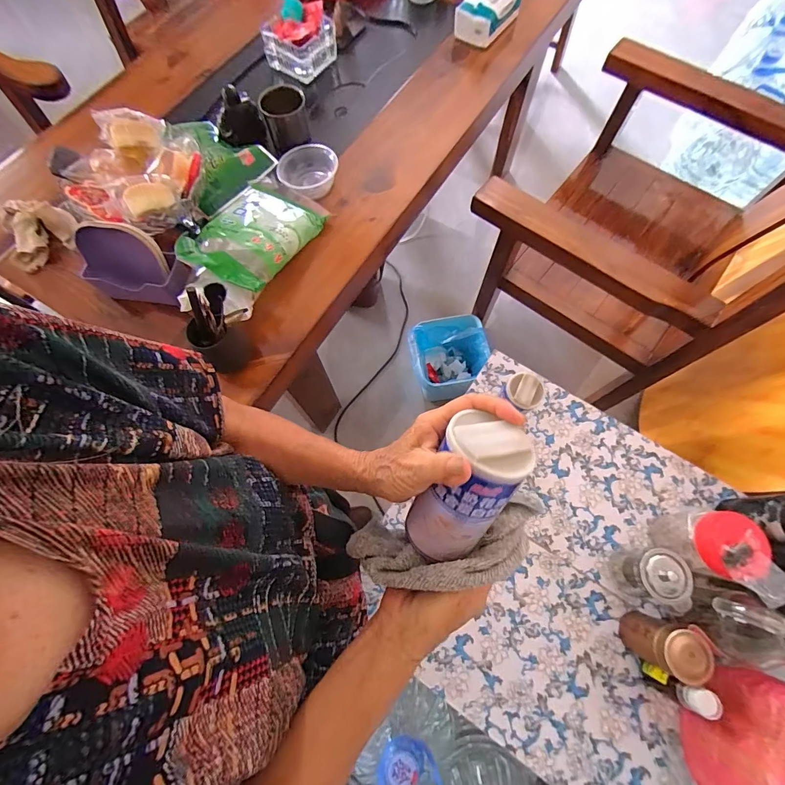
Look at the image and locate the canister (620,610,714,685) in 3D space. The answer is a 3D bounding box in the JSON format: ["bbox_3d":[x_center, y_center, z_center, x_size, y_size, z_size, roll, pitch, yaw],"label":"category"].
[{"bbox_3d":[0.404,0.380,0.565,0.062,0.119,0.062,0,72,0],"label":"canister"}]

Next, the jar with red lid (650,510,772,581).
[{"bbox_3d":[0.493,0.239,0.600,0.077,0.150,0.091,-1,72,0],"label":"jar with red lid"}]

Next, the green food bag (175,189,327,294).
[{"bbox_3d":[-0.237,-0.271,0.650,0.155,0.060,0.244,26,60,3],"label":"green food bag"}]

